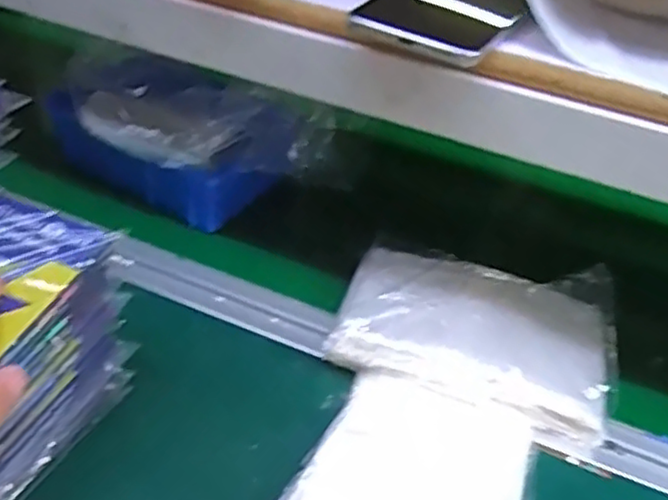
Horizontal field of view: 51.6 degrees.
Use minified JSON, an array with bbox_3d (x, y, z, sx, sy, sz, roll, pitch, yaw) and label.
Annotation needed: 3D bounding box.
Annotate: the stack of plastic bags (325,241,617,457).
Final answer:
[{"bbox_3d":[0.105,0.054,0.501,0.188,0.034,0.132,14,40,10],"label":"stack of plastic bags"}]

